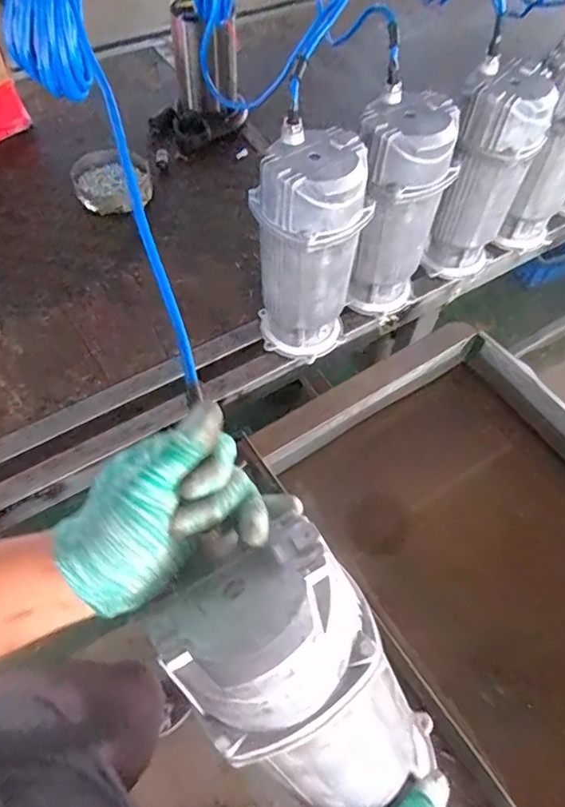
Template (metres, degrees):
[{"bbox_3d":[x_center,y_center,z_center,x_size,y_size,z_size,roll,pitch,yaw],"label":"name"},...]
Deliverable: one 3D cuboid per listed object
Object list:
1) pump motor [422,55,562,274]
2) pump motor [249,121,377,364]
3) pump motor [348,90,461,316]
[{"bbox_3d":[0.303,-0.339,0.800,0.118,0.296,0.128,21,60,11],"label":"pump motor"},{"bbox_3d":[0.030,-0.191,0.692,0.141,0.293,0.119,7,58,2],"label":"pump motor"},{"bbox_3d":[0.153,-0.264,0.737,0.122,0.290,0.112,-8,59,-7],"label":"pump motor"}]

